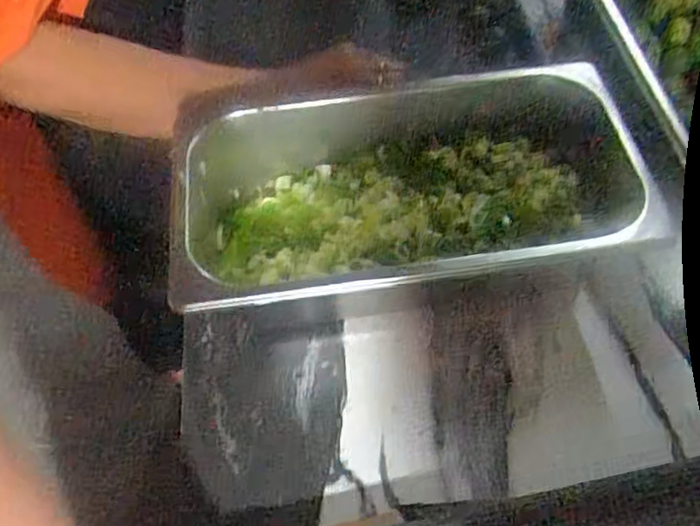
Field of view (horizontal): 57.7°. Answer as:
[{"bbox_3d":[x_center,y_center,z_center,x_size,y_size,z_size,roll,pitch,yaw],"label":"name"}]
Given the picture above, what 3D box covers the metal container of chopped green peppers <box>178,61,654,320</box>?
[{"bbox_3d":[0.036,-0.041,0.469,0.323,0.095,0.175,-8,57,-2],"label":"metal container of chopped green peppers"}]

